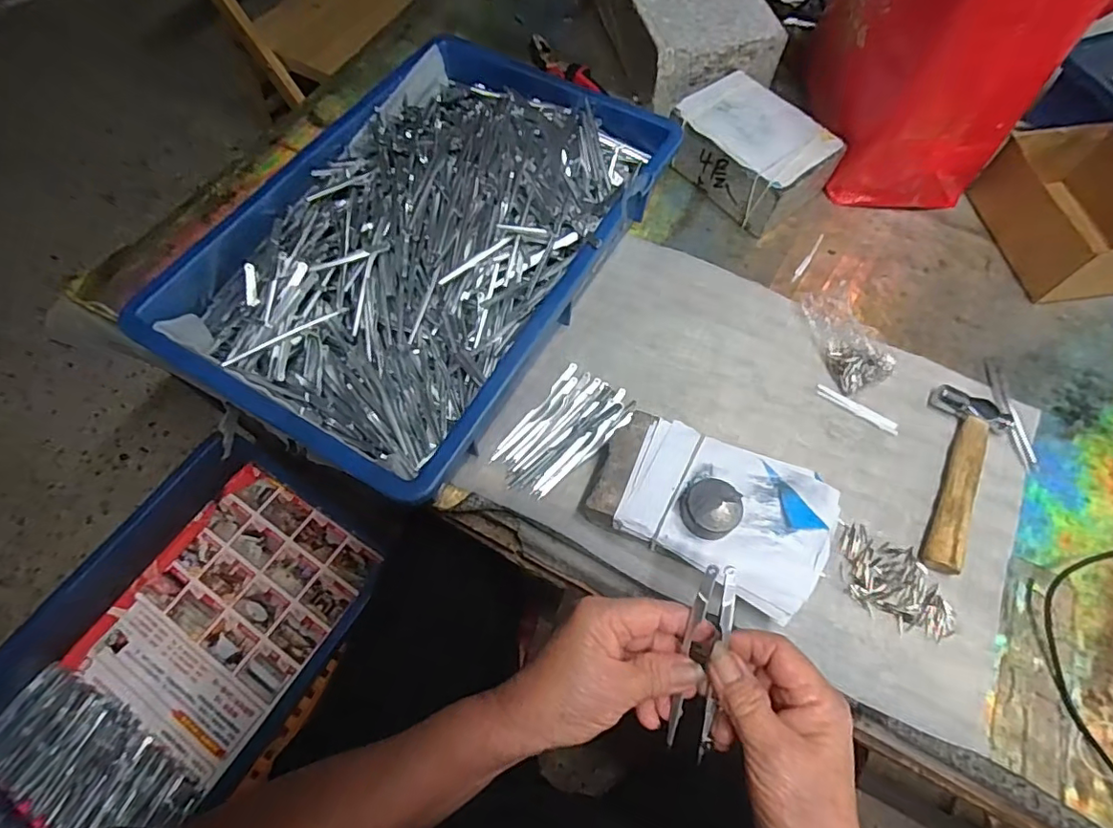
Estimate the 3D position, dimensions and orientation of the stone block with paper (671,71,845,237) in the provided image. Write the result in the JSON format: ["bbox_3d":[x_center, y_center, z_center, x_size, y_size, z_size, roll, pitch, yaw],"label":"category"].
[{"bbox_3d":[0.198,-0.270,0.566,0.104,0.063,0.148,-39,71,-17],"label":"stone block with paper"}]

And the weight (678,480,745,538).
[{"bbox_3d":[0.107,0.068,0.386,0.038,0.023,0.039,0,65,-1],"label":"weight"}]

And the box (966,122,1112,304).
[{"bbox_3d":[0.509,-0.194,0.531,0.130,0.071,0.160,-11,66,-6],"label":"box"}]

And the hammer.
[{"bbox_3d":[0.317,0.051,0.443,0.054,0.021,0.155,28,67,11],"label":"hammer"}]

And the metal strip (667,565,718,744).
[{"bbox_3d":[0.075,0.134,0.308,0.008,0.006,0.102,13,91,5],"label":"metal strip"}]

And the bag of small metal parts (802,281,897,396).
[{"bbox_3d":[0.264,-0.072,0.491,0.056,0.037,0.092,-19,67,-10],"label":"bag of small metal parts"}]

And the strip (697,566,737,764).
[{"bbox_3d":[0.088,0.137,0.304,0.009,0.006,0.106,11,89,4],"label":"strip"}]

